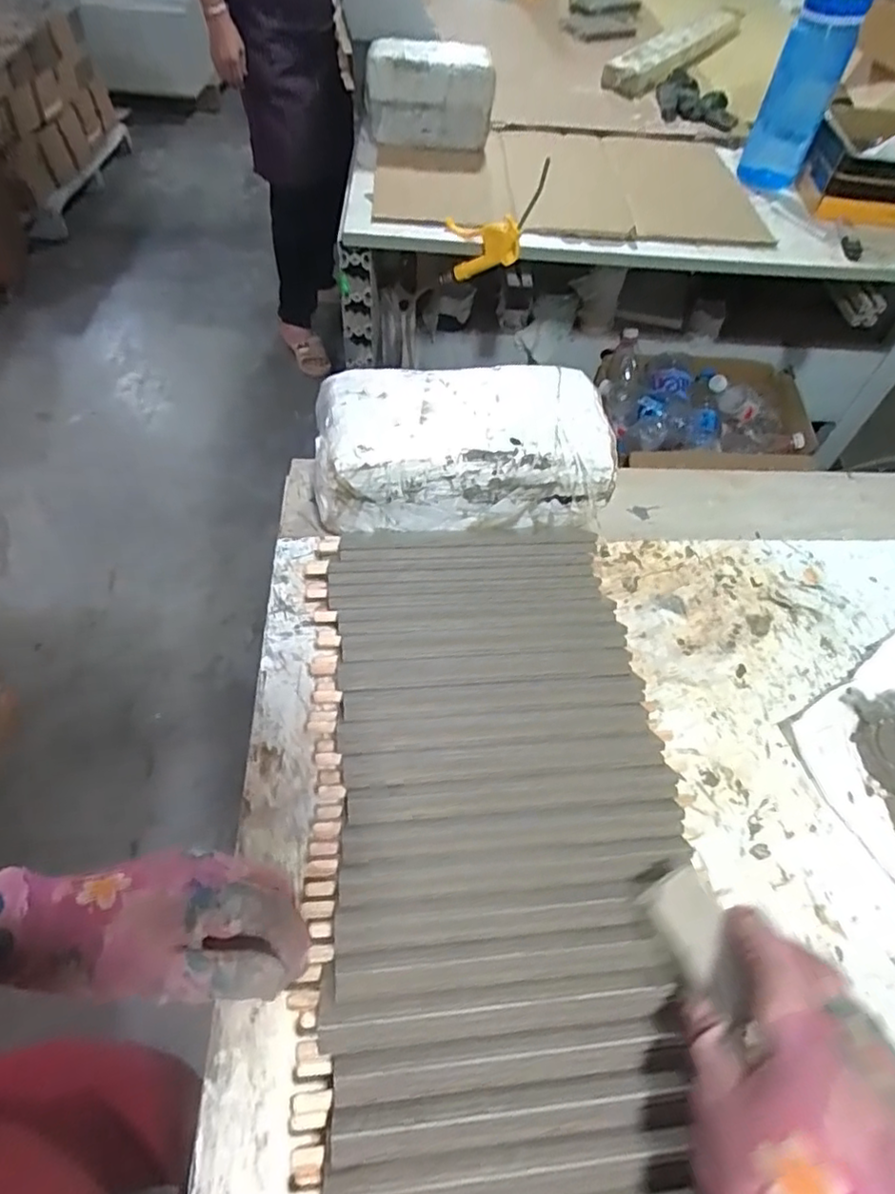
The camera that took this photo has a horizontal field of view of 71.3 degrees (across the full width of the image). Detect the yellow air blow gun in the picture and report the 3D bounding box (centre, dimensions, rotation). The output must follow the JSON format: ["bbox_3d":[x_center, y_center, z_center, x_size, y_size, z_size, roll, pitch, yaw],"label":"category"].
[{"bbox_3d":[0.062,-0.523,0.898,0.100,0.240,0.036,50,55,-24],"label":"yellow air blow gun"}]

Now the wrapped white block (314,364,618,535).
[{"bbox_3d":[0.010,-0.127,0.533,0.241,0.094,0.109,-2,56,-7],"label":"wrapped white block"}]

